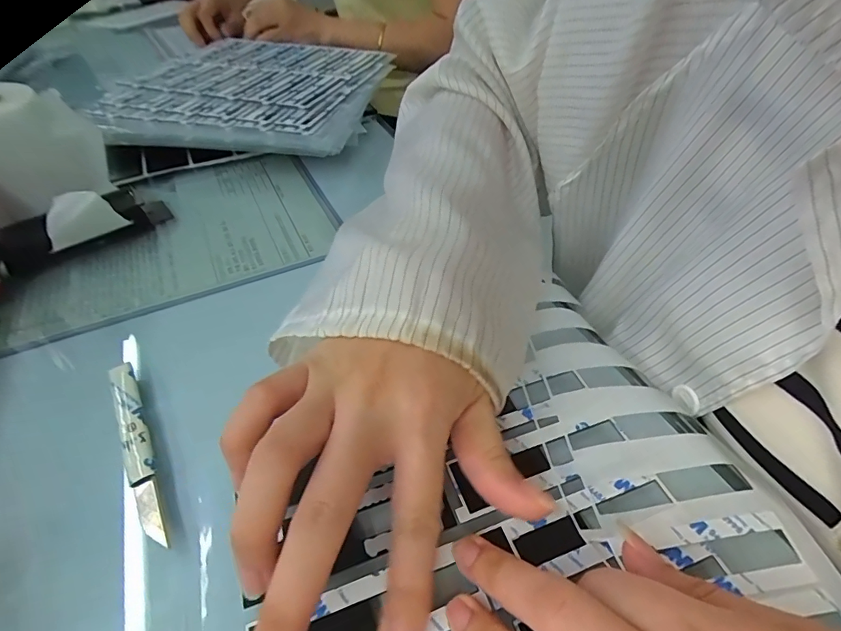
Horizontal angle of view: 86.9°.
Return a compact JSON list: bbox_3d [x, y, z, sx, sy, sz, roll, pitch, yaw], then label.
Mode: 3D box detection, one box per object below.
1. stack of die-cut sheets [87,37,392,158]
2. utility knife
[{"bbox_3d":[-0.183,-0.253,0.485,0.269,0.019,0.281,6,49,9],"label":"stack of die-cut sheets"},{"bbox_3d":[-0.136,0.061,0.211,0.012,0.012,0.104,-23,57,-22],"label":"utility knife"}]

